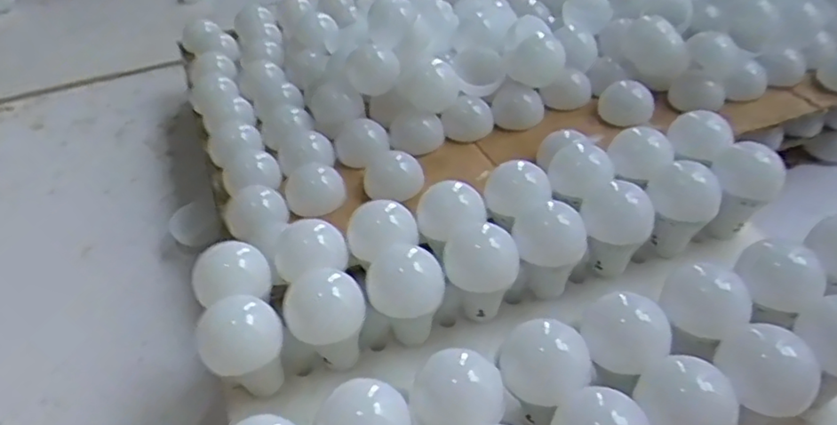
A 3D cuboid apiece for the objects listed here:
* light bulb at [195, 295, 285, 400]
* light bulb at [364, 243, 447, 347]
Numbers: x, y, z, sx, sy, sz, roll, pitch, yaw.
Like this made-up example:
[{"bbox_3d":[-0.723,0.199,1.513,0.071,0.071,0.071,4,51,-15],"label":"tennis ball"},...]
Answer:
[{"bbox_3d":[-0.142,0.121,0.527,0.066,0.085,0.063,-1,41,1],"label":"light bulb"},{"bbox_3d":[-0.010,0.080,0.559,0.067,0.084,0.067,-4,41,-3],"label":"light bulb"}]

